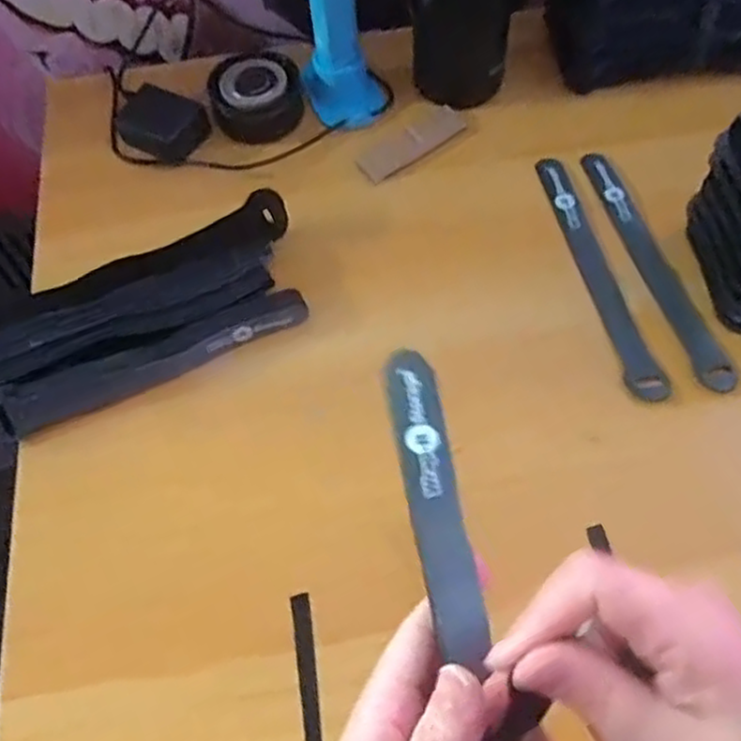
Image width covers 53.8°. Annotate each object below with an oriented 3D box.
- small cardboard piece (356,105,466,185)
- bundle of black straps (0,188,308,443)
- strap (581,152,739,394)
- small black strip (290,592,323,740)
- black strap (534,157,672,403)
[{"bbox_3d":[0.030,-0.169,0.535,0.089,0.004,0.032,-38,66,-16],"label":"small cardboard piece"},{"bbox_3d":[-0.139,-0.030,0.455,0.215,0.031,0.086,-29,64,-12],"label":"bundle of black straps"},{"bbox_3d":[0.179,-0.071,0.469,0.021,0.005,0.196,-17,58,1],"label":"strap"},{"bbox_3d":[-0.031,0.147,0.362,0.010,0.004,0.070,-8,67,-3],"label":"small black strip"},{"bbox_3d":[0.144,-0.068,0.468,0.021,0.008,0.196,-11,61,-3],"label":"black strap"}]

